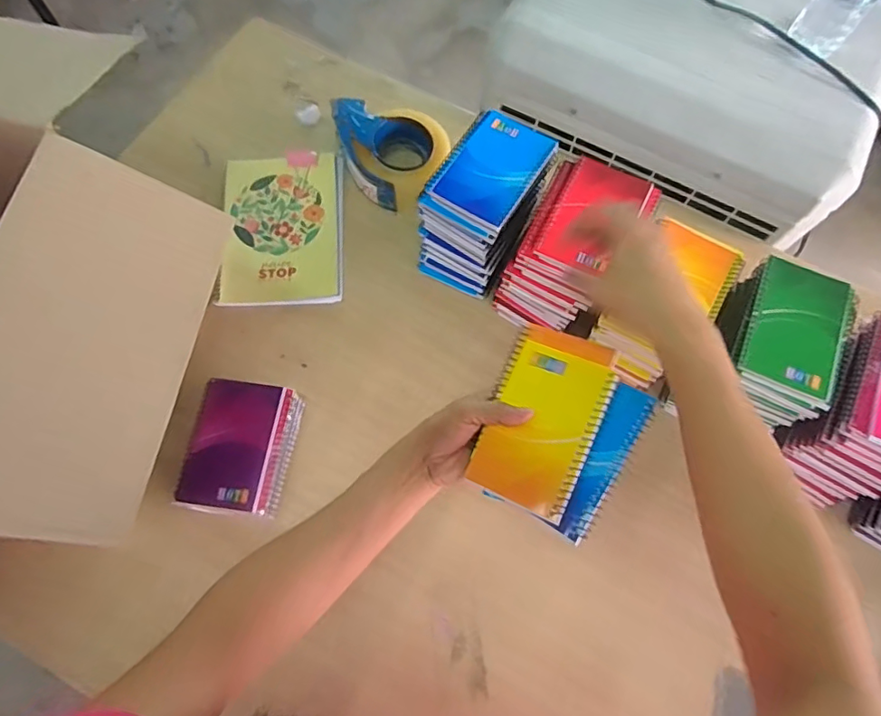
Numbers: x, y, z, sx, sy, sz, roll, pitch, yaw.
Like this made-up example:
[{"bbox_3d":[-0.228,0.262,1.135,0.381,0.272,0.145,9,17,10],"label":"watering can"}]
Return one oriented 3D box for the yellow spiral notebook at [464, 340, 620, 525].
[{"bbox_3d":[0.083,0.056,0.438,0.082,0.005,0.128,21,77,25],"label":"yellow spiral notebook"}]

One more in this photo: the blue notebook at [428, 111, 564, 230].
[{"bbox_3d":[0.055,-0.200,0.557,0.093,0.009,0.130,30,71,9],"label":"blue notebook"}]

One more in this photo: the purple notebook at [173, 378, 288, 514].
[{"bbox_3d":[-0.211,0.086,0.540,0.081,0.009,0.128,8,69,1],"label":"purple notebook"}]

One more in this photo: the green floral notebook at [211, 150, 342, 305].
[{"bbox_3d":[-0.199,-0.168,0.682,0.150,0.011,0.222,-3,69,-3],"label":"green floral notebook"}]

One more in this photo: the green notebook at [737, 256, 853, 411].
[{"bbox_3d":[0.334,-0.031,0.502,0.082,0.012,0.133,24,70,7],"label":"green notebook"}]

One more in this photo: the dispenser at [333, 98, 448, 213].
[{"bbox_3d":[-0.079,-0.281,0.702,0.162,0.051,0.118,43,74,13],"label":"dispenser"}]

